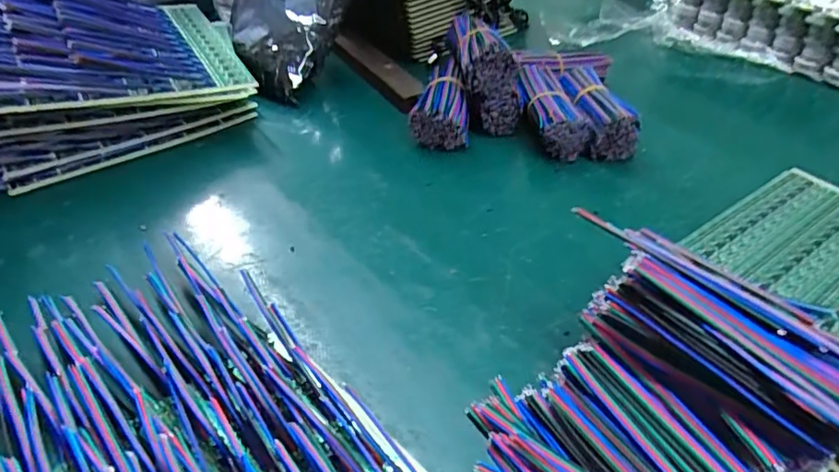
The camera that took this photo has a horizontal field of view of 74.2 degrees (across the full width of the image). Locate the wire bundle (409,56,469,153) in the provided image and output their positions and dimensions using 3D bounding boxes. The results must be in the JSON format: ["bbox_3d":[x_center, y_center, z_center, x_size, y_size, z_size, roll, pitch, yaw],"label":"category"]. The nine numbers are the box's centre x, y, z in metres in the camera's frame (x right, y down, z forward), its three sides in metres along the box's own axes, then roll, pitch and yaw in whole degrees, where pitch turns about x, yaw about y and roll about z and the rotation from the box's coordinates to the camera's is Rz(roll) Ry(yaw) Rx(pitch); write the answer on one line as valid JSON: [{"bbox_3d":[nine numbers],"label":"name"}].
[{"bbox_3d":[0.020,-0.113,0.461,0.045,0.026,0.083,5,55,6],"label":"wire bundle"}]

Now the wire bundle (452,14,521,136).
[{"bbox_3d":[0.057,-0.140,0.476,0.051,0.068,0.085,-3,39,-3],"label":"wire bundle"}]

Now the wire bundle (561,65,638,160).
[{"bbox_3d":[0.146,-0.106,0.463,0.038,0.043,0.098,-3,39,-3],"label":"wire bundle"}]

